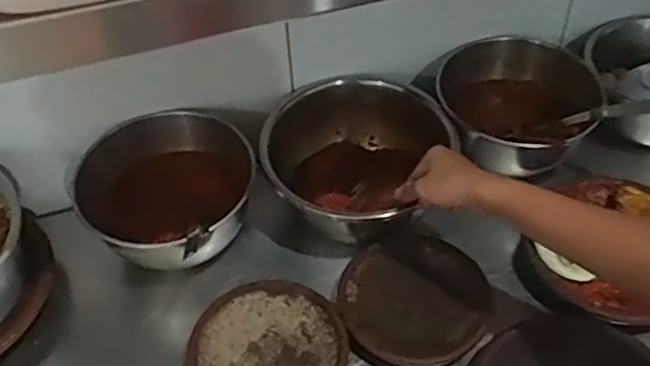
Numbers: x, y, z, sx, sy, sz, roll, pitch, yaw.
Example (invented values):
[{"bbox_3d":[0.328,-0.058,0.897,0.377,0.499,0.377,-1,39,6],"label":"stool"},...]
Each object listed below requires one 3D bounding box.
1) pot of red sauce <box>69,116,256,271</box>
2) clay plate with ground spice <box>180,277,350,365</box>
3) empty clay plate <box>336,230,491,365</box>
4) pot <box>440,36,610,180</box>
[{"bbox_3d":[-0.193,0.019,0.808,0.189,0.116,0.209,9,48,11],"label":"pot of red sauce"},{"bbox_3d":[-0.064,0.184,0.726,0.163,0.036,0.169,-2,47,2],"label":"clay plate with ground spice"},{"bbox_3d":[0.100,0.129,0.758,0.167,0.026,0.167,5,47,8],"label":"empty clay plate"},{"bbox_3d":[0.248,-0.098,0.892,0.198,0.102,0.189,-2,47,2],"label":"pot"}]

